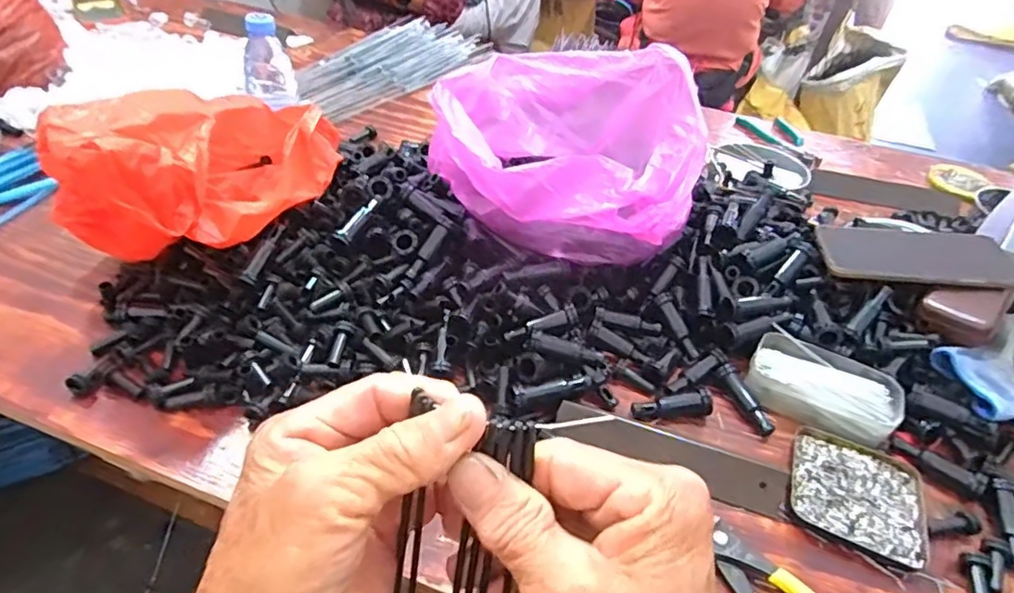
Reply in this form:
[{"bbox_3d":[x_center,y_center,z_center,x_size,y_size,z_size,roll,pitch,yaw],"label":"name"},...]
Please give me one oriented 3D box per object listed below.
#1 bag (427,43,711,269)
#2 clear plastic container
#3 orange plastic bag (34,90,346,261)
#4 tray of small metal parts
[{"bbox_3d":[0.056,-0.145,0.592,0.254,0.124,0.190,16,42,9],"label":"bag"},{"bbox_3d":[0.274,0.078,0.528,0.119,0.032,0.073,20,43,13],"label":"clear plastic container"},{"bbox_3d":[-0.267,-0.115,0.558,0.148,0.168,0.241,33,47,26],"label":"orange plastic bag"},{"bbox_3d":[0.271,0.151,0.471,0.095,0.011,0.097,21,43,14],"label":"tray of small metal parts"}]

